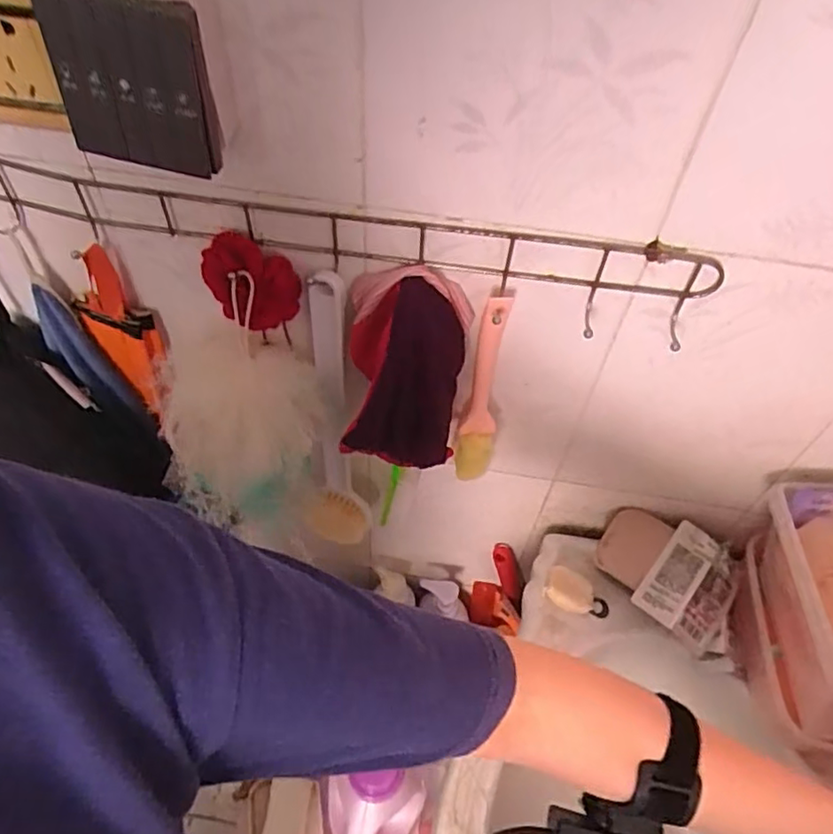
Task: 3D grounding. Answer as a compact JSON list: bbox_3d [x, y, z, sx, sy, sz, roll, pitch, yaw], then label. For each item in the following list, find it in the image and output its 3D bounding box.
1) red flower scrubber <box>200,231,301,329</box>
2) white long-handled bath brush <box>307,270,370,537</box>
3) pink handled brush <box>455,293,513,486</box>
[{"bbox_3d":[-0.126,-0.103,0.477,0.074,0.068,0.025,9,52,3],"label":"red flower scrubber"},{"bbox_3d":[-0.078,0.020,0.589,0.061,0.345,0.056,-10,53,-12],"label":"white long-handled bath brush"},{"bbox_3d":[0.057,-0.014,0.515,0.029,0.198,0.029,13,52,6],"label":"pink handled brush"}]

